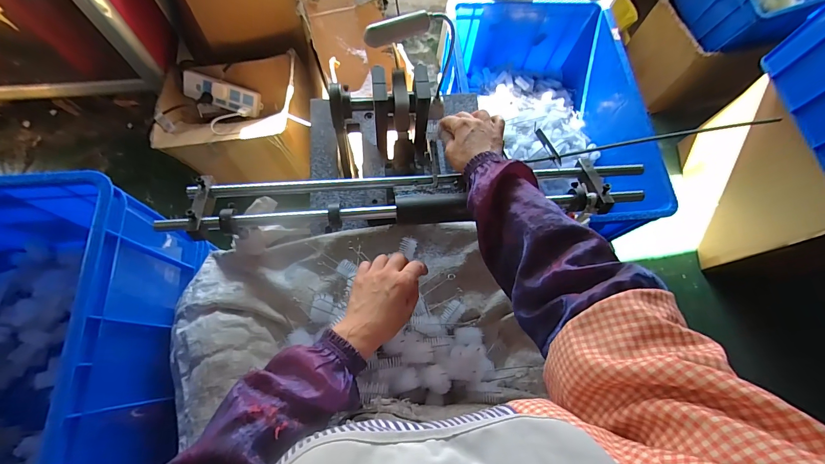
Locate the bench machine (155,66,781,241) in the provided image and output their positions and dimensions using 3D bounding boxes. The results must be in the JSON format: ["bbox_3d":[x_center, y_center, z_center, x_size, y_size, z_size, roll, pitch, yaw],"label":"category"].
[{"bbox_3d":[0.009,-0.123,0.566,0.620,0.143,0.264,-3,71,-4],"label":"bench machine"}]

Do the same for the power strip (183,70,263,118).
[{"bbox_3d":[-0.598,-0.430,1.126,0.239,0.034,0.082,18,112,-8],"label":"power strip"}]

